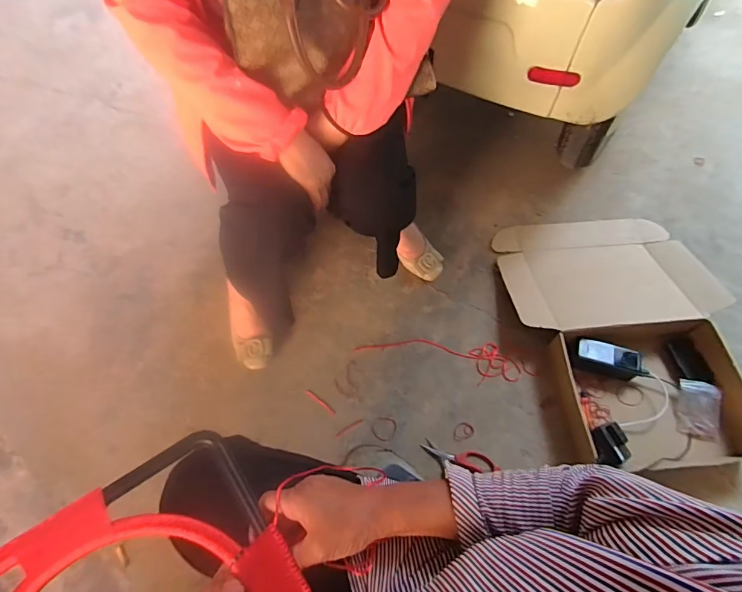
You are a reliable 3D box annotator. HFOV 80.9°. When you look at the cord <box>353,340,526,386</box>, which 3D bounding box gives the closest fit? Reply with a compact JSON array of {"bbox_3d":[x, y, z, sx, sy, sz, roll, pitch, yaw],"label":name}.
[{"bbox_3d":[0.145,0.139,0.949,0.350,0.014,0.090,3,62,2],"label":"cord"}]

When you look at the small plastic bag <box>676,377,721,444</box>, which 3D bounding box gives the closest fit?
[{"bbox_3d":[0.641,0.219,0.849,0.068,0.047,0.109,13,63,7],"label":"small plastic bag"}]

